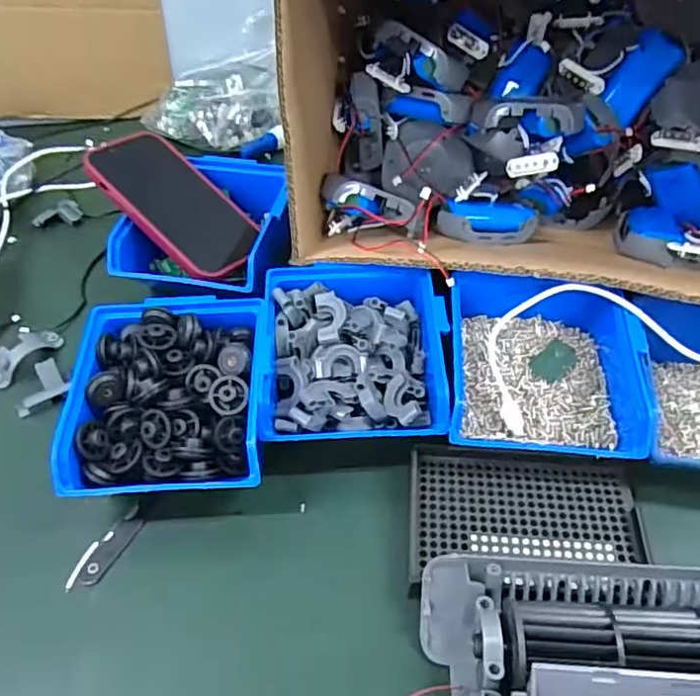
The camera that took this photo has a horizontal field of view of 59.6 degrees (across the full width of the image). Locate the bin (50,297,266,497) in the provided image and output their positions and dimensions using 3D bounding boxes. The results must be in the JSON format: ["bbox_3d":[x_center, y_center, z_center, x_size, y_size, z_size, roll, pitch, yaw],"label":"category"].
[{"bbox_3d":[-0.113,0.032,0.396,0.117,0.061,0.137,-3,50,-1],"label":"bin"}]

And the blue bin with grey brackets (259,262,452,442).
[{"bbox_3d":[0.003,0.004,0.413,0.118,0.053,0.127,-3,50,0],"label":"blue bin with grey brackets"}]

